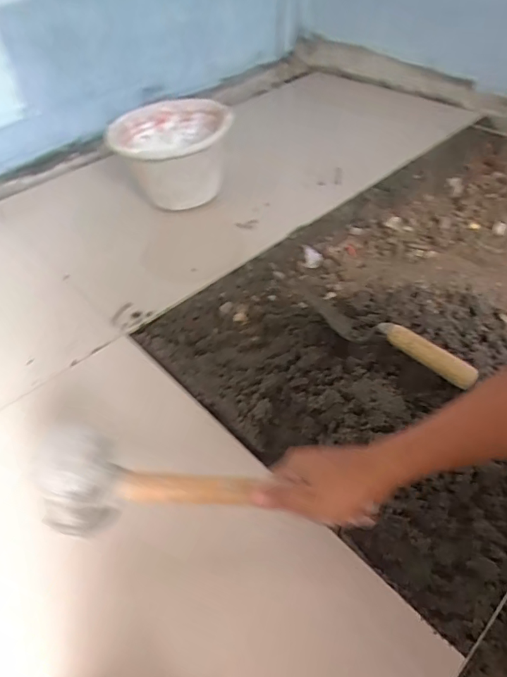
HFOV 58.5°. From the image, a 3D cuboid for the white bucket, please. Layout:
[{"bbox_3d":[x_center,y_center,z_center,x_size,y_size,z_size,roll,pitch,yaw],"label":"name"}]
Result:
[{"bbox_3d":[-0.166,-0.389,0.967,0.234,0.165,0.234,-2,50,2],"label":"white bucket"}]

